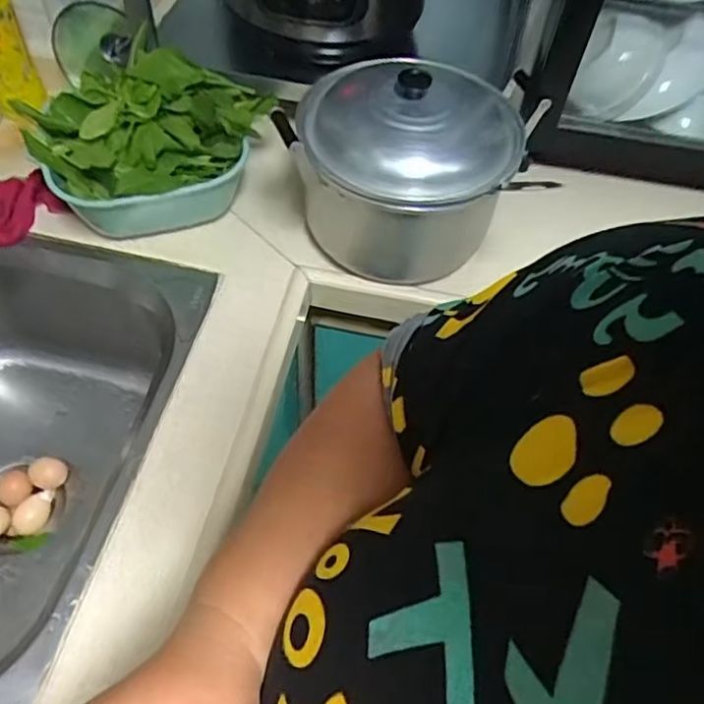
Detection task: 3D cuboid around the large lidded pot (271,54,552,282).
[{"bbox_3d":[0.057,-0.213,0.700,0.244,0.159,0.232,2,55,-3],"label":"large lidded pot"}]

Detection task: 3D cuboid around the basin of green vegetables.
[{"bbox_3d":[-0.236,-0.242,0.739,0.239,0.144,0.201,3,55,-2],"label":"basin of green vegetables"}]

